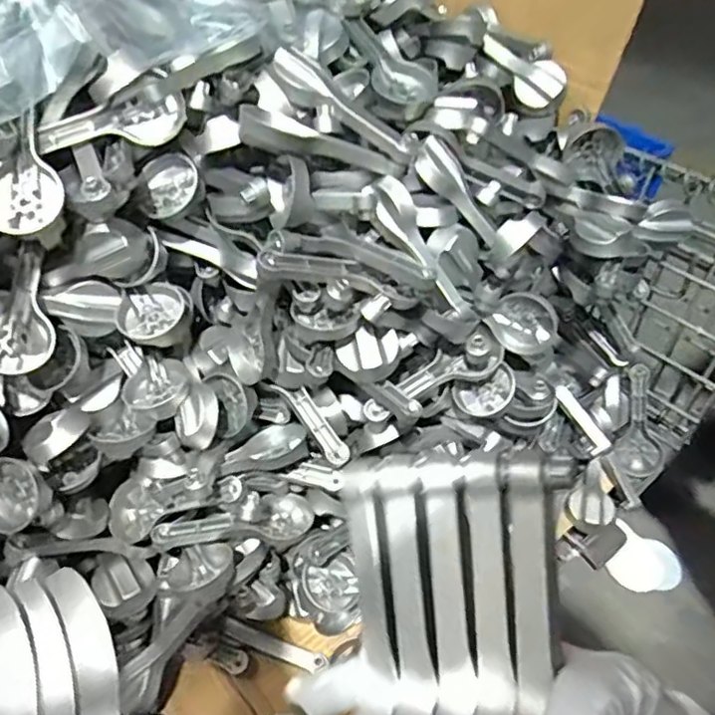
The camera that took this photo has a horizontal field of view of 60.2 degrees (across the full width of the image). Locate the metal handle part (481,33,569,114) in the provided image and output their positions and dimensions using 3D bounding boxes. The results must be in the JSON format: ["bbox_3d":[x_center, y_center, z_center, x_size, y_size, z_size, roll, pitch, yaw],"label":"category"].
[{"bbox_3d":[0.176,-0.310,0.660,0.032,0.040,0.110,-26,66,-24],"label":"metal handle part"}]

